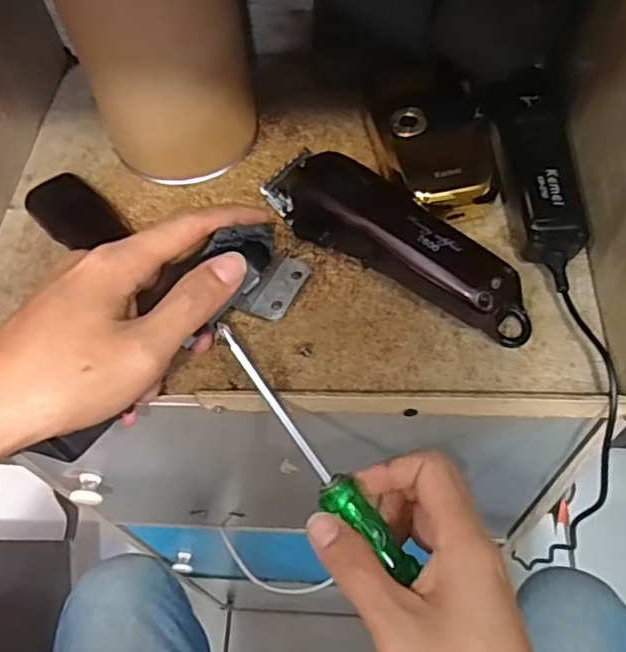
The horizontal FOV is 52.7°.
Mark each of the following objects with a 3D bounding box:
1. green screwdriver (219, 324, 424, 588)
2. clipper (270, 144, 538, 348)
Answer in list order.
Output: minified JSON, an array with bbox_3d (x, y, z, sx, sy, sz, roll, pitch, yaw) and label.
[{"bbox_3d":[0.000,0.066,0.325,0.021,0.020,0.159,-36,86,-16],"label":"green screwdriver"},{"bbox_3d":[0.044,-0.050,0.365,0.180,0.046,0.042,34,67,22],"label":"clipper"}]

